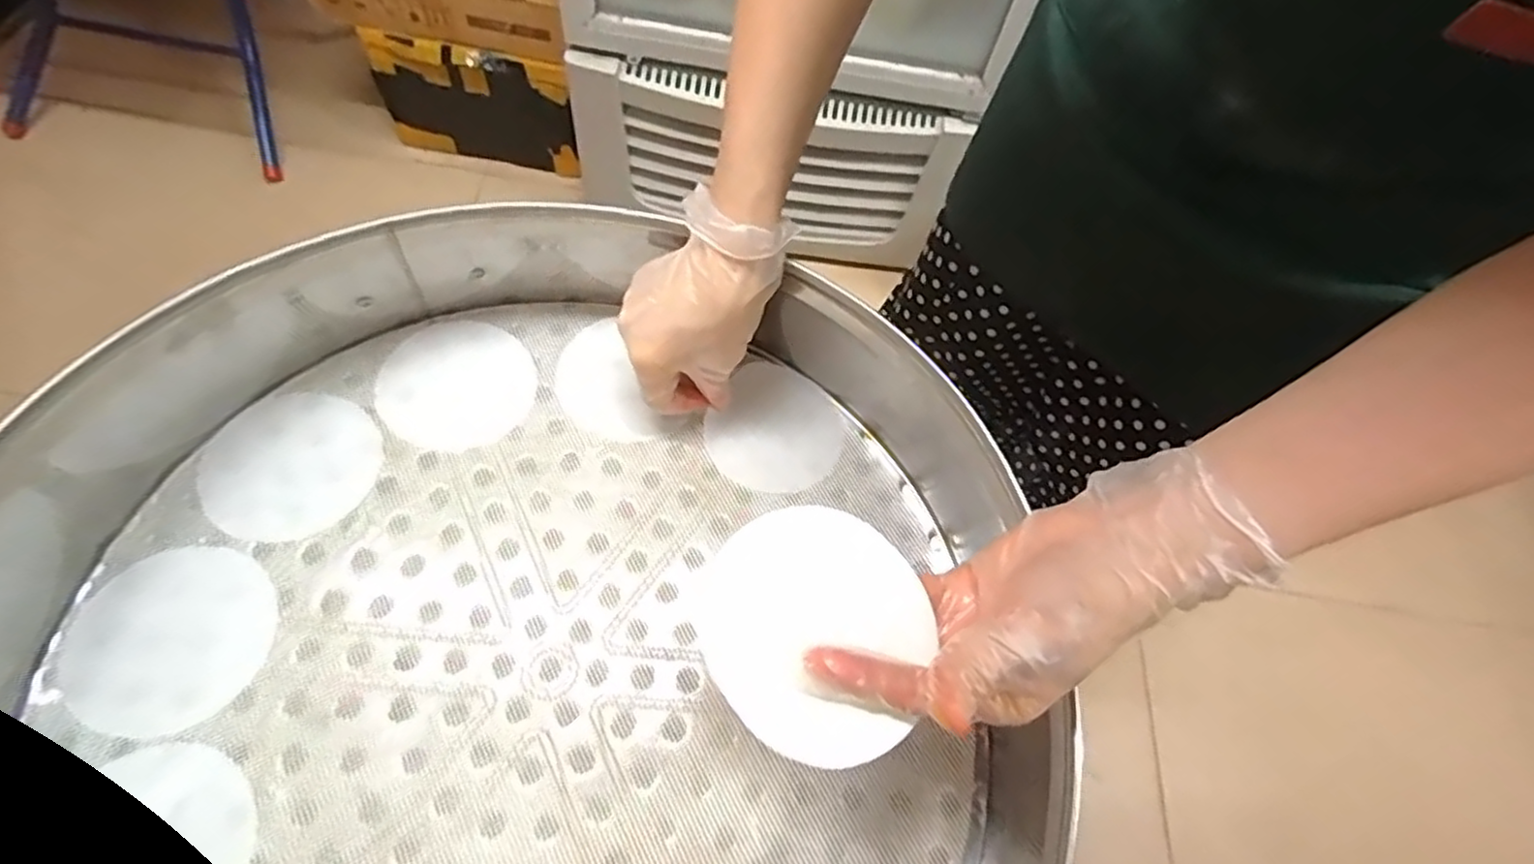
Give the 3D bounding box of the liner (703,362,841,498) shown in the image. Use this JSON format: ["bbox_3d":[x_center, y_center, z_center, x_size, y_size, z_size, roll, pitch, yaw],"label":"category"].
[{"bbox_3d":[0.006,-0.001,0.475,0.085,0.005,0.089,3,68,-8],"label":"liner"}]

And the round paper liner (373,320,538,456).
[{"bbox_3d":[-0.206,-0.032,0.464,0.093,0.004,0.094,4,64,-9],"label":"round paper liner"}]

